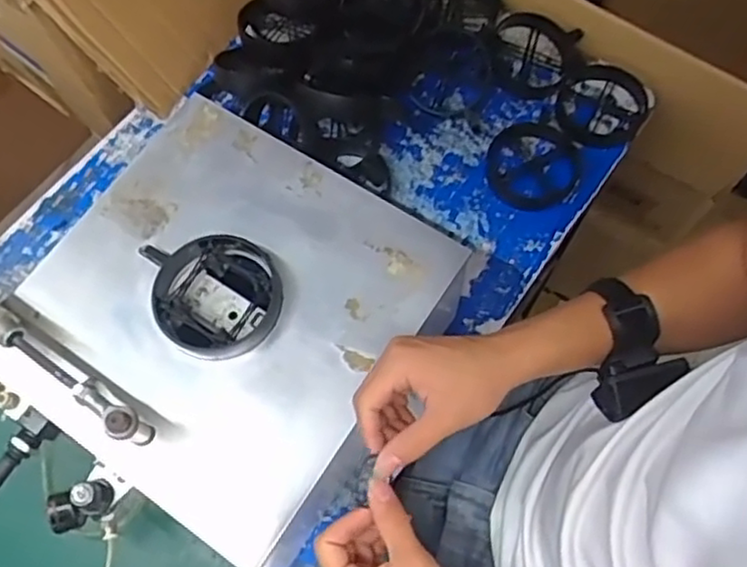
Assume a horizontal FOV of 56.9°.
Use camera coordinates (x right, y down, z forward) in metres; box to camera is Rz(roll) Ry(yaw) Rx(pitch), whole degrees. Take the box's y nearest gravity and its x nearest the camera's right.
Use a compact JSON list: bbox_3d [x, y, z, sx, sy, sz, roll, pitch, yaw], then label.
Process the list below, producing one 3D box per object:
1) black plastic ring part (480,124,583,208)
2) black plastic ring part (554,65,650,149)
[{"bbox_3d":[0.179,-0.136,0.773,0.103,0.022,0.106,0,68,1],"label":"black plastic ring part"},{"bbox_3d":[0.265,-0.207,0.796,0.101,0.020,0.114,25,71,11],"label":"black plastic ring part"}]

